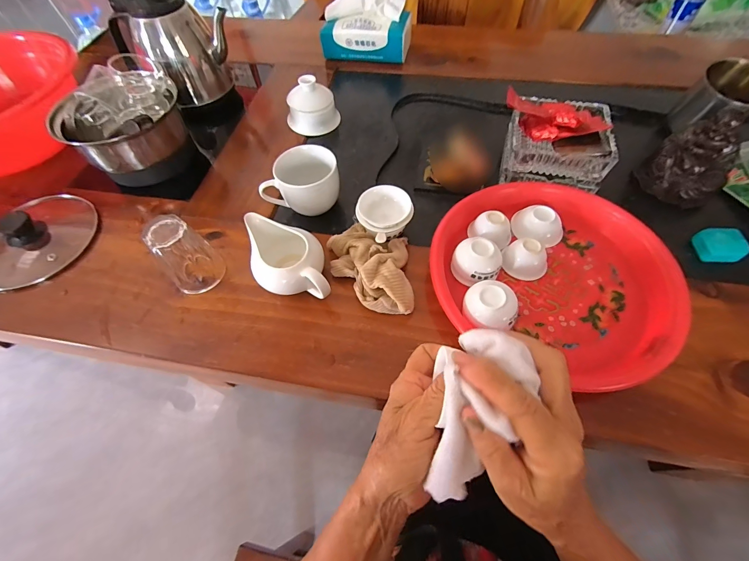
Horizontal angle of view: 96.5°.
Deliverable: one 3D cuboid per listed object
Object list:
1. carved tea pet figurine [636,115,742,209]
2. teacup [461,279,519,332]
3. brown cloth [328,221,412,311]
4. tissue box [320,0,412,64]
[{"bbox_3d":[0.413,-0.154,0.432,0.072,0.090,0.090,-38,65,-17],"label":"carved tea pet figurine"},{"bbox_3d":[0.118,0.030,0.342,0.056,0.042,0.047,29,66,18],"label":"teacup"},{"bbox_3d":[-0.006,-0.018,0.382,0.094,0.046,0.119,-2,60,2],"label":"brown cloth"},{"bbox_3d":[-0.016,-0.473,0.620,0.161,0.091,0.075,10,60,9],"label":"tissue box"}]

